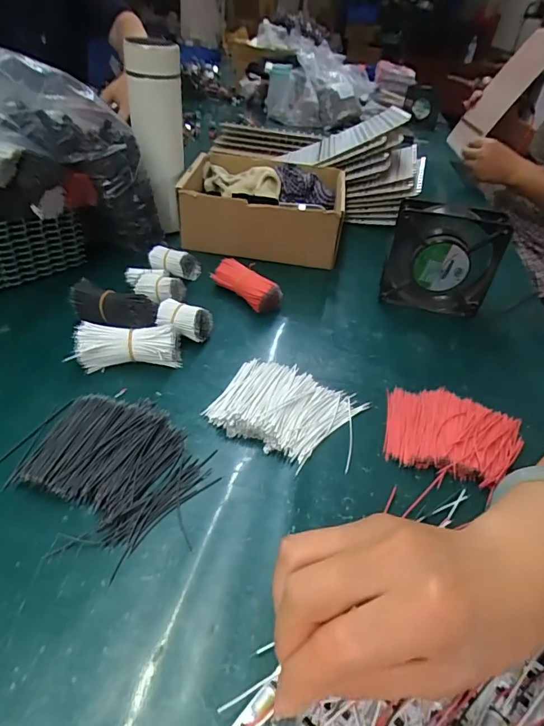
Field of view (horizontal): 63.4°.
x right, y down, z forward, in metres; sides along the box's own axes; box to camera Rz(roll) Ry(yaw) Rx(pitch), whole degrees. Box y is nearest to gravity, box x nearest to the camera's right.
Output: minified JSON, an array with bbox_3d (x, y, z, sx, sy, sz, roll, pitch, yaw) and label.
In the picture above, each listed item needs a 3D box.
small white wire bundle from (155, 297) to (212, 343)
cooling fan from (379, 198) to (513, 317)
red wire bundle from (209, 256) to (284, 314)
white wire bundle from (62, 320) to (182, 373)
[{"bbox_3d":[-0.090,-0.042,0.449,0.051,0.034,0.028,10,38,4],"label":"small white wire bundle"},{"bbox_3d":[0.199,-0.116,0.519,0.122,0.131,0.034,9,38,1],"label":"cooling fan"},{"bbox_3d":[-0.029,-0.092,0.522,0.089,0.039,0.030,31,44,27],"label":"red wire bundle"},{"bbox_3d":[-0.133,-0.018,0.413,0.092,0.035,0.038,-3,40,-13],"label":"white wire bundle"}]

